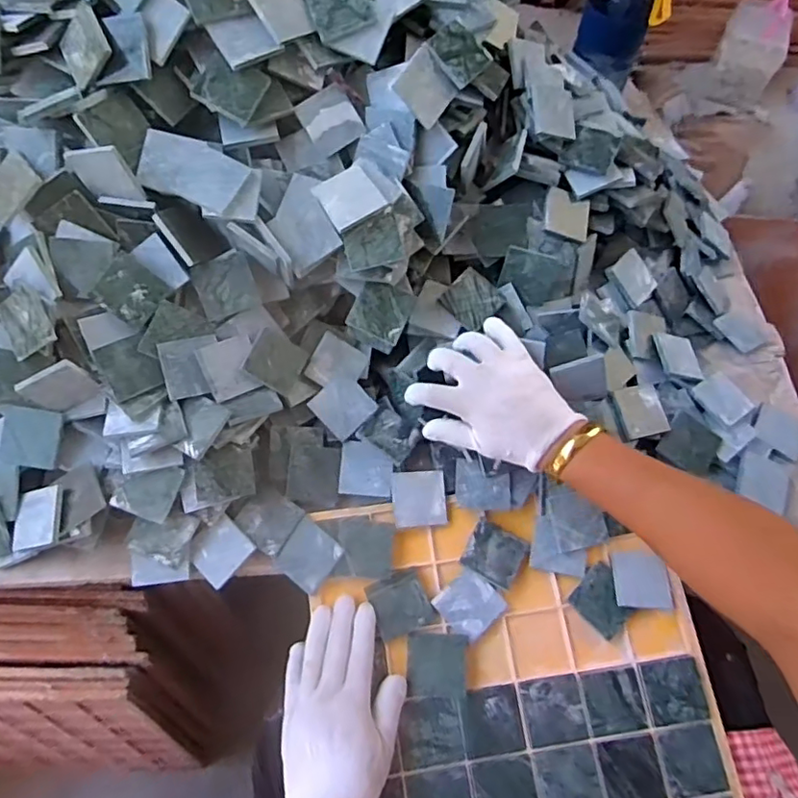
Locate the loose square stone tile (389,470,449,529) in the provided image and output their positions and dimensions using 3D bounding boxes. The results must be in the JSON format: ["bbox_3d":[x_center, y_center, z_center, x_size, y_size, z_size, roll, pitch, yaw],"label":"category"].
[{"bbox_3d":[0.019,0.092,0.542,0.050,0.006,0.050,-5,72,-10],"label":"loose square stone tile"}]

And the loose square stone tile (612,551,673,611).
[{"bbox_3d":[0.219,0.162,0.528,0.051,0.006,0.051,0,59,-2],"label":"loose square stone tile"}]

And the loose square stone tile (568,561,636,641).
[{"bbox_3d":[0.182,0.178,0.521,0.047,0.005,0.049,-43,70,-10],"label":"loose square stone tile"}]

